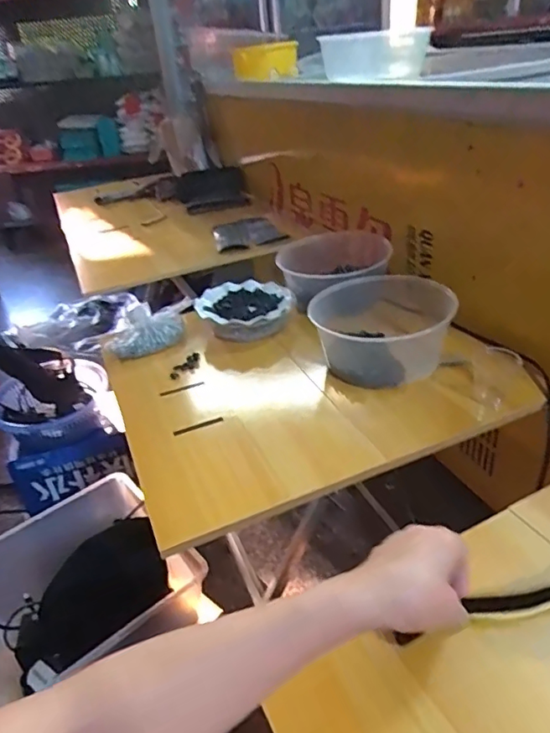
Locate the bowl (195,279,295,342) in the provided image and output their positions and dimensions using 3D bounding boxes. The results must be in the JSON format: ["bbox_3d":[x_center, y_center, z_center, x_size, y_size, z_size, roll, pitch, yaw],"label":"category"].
[{"bbox_3d":[-0.053,-0.108,1.051,0.179,0.054,0.156,-22,34,-23],"label":"bowl"}]

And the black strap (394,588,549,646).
[{"bbox_3d":[0.189,0.195,0.439,0.193,0.018,0.018,-12,31,-8],"label":"black strap"}]

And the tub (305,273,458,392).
[{"bbox_3d":[0.168,-0.058,0.878,0.215,0.111,0.232,-6,31,1],"label":"tub"}]

